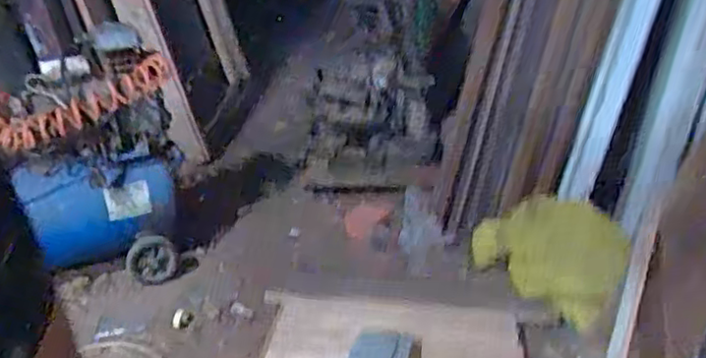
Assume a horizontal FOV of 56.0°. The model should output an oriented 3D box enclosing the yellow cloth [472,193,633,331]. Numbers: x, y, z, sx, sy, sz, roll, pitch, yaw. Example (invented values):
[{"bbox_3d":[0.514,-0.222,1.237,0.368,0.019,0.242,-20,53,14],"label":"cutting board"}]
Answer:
[{"bbox_3d":[0.449,0.156,1.406,0.276,0.088,0.316,-19,31,-29],"label":"yellow cloth"}]

